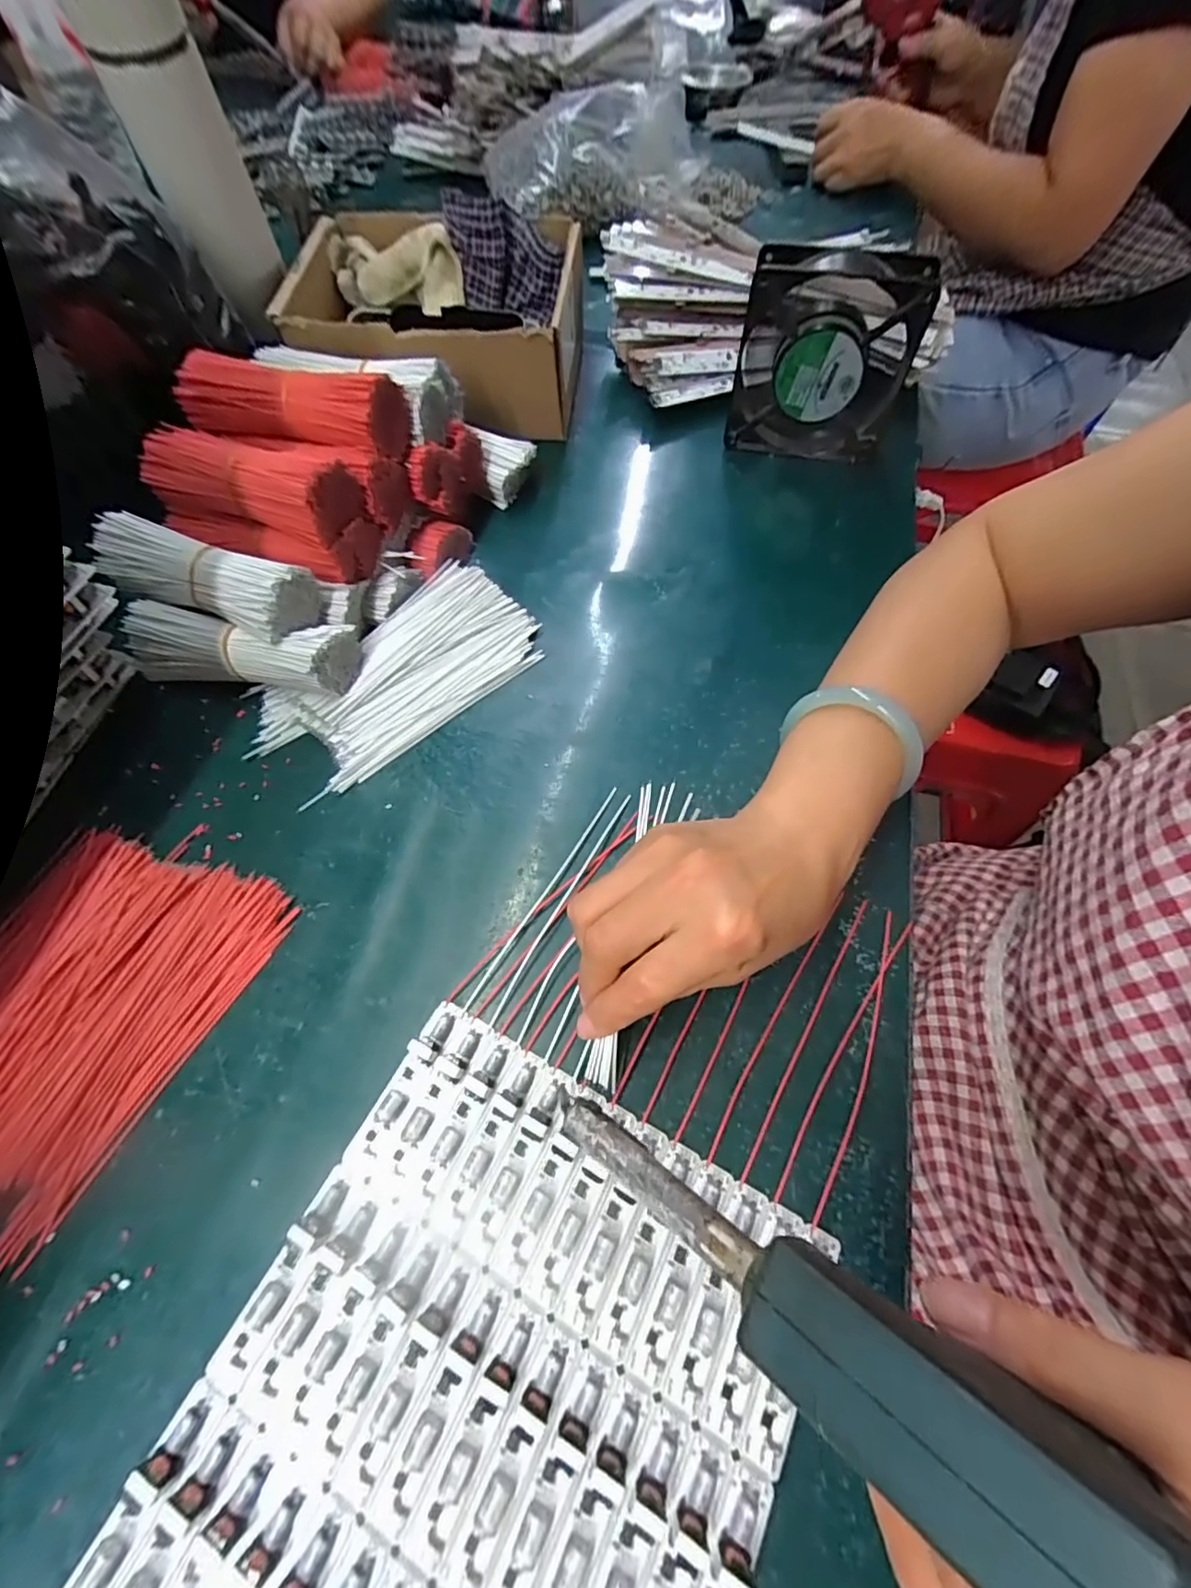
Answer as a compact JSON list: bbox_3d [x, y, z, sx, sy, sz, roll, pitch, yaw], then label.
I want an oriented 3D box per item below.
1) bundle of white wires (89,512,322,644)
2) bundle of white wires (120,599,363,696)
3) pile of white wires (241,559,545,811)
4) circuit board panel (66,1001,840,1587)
[{"bbox_3d":[-0.244,-0.136,0.352,0.152,0.036,0.044,23,64,12],"label":"bundle of white wires"},{"bbox_3d":[-0.220,-0.090,0.349,0.151,0.037,0.045,9,61,5],"label":"bundle of white wires"},{"bbox_3d":[-0.128,-0.079,0.361,0.098,0.021,0.181,41,69,20],"label":"pile of white wires"},{"bbox_3d":[-0.057,0.248,0.183,0.188,0.011,0.288,25,64,13],"label":"circuit board panel"}]

